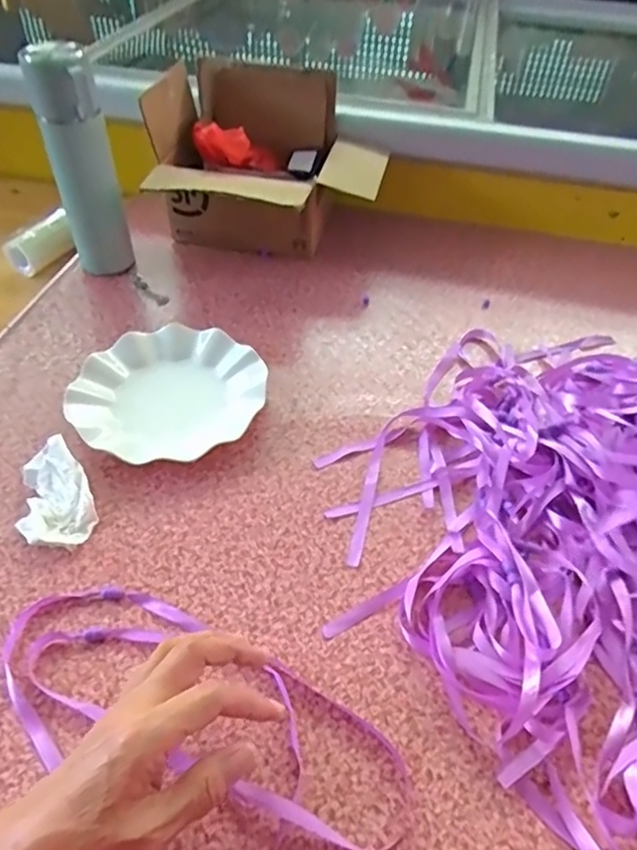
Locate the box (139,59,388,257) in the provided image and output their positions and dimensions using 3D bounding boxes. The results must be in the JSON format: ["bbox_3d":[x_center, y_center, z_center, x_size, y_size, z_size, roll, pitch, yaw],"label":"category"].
[{"bbox_3d":[-0.062,-0.319,0.747,0.271,0.186,0.216,8,49,5],"label":"box"}]

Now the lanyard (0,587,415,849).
[{"bbox_3d":[-0.091,0.203,0.380,0.296,0.007,0.146,25,53,18],"label":"lanyard"}]

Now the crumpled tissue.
[{"bbox_3d":[-0.226,0.058,0.494,0.057,0.030,0.093,-18,52,-17],"label":"crumpled tissue"}]

